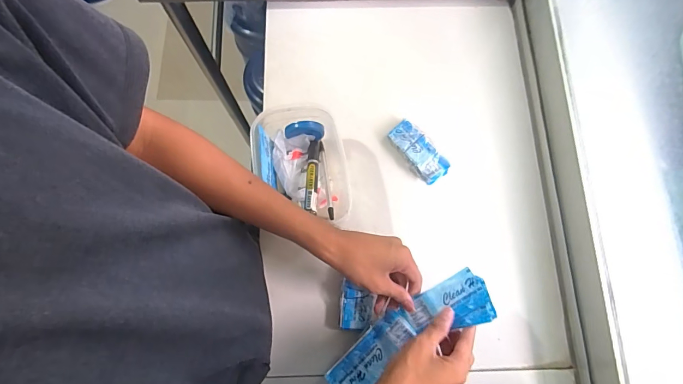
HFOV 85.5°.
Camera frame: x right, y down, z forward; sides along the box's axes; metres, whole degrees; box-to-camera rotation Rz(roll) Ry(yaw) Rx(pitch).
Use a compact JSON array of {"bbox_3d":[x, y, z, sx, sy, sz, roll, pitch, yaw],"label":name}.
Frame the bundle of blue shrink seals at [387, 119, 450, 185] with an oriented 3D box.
[{"bbox_3d":[0.113,-0.061,0.544,0.044,0.019,0.099,-35,79,-10],"label":"bundle of blue shrink seals"}]

